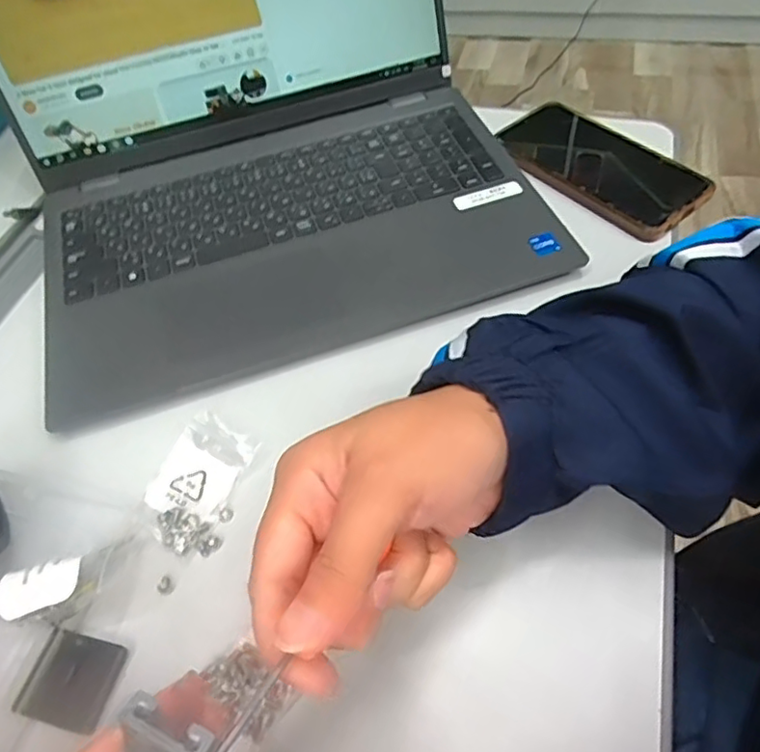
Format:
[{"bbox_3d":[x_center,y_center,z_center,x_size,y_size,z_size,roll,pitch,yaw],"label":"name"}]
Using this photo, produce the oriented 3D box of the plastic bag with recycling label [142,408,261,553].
[{"bbox_3d":[-0.104,0.057,0.328,0.046,0.012,0.068,24,66,18],"label":"plastic bag with recycling label"}]

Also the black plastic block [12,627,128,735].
[{"bbox_3d":[-0.142,0.140,0.274,0.041,0.005,0.037,10,58,10],"label":"black plastic block"}]

